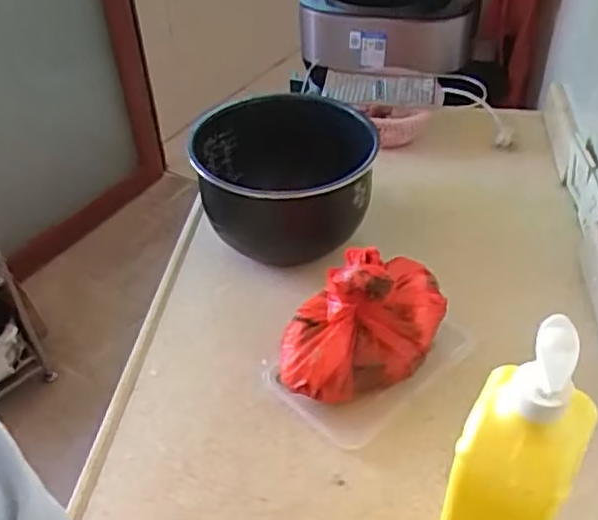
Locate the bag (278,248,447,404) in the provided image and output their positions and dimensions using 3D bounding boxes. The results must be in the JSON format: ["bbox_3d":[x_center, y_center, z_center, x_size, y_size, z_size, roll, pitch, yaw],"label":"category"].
[{"bbox_3d":[0.066,0.061,0.686,0.193,0.130,0.101,-24,47,-19],"label":"bag"}]

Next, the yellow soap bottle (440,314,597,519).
[{"bbox_3d":[0.145,0.160,0.465,0.069,0.280,0.079,20,49,23],"label":"yellow soap bottle"}]

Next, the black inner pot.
[{"bbox_3d":[-0.019,-0.099,0.849,0.219,0.134,0.202,-2,44,2],"label":"black inner pot"}]

